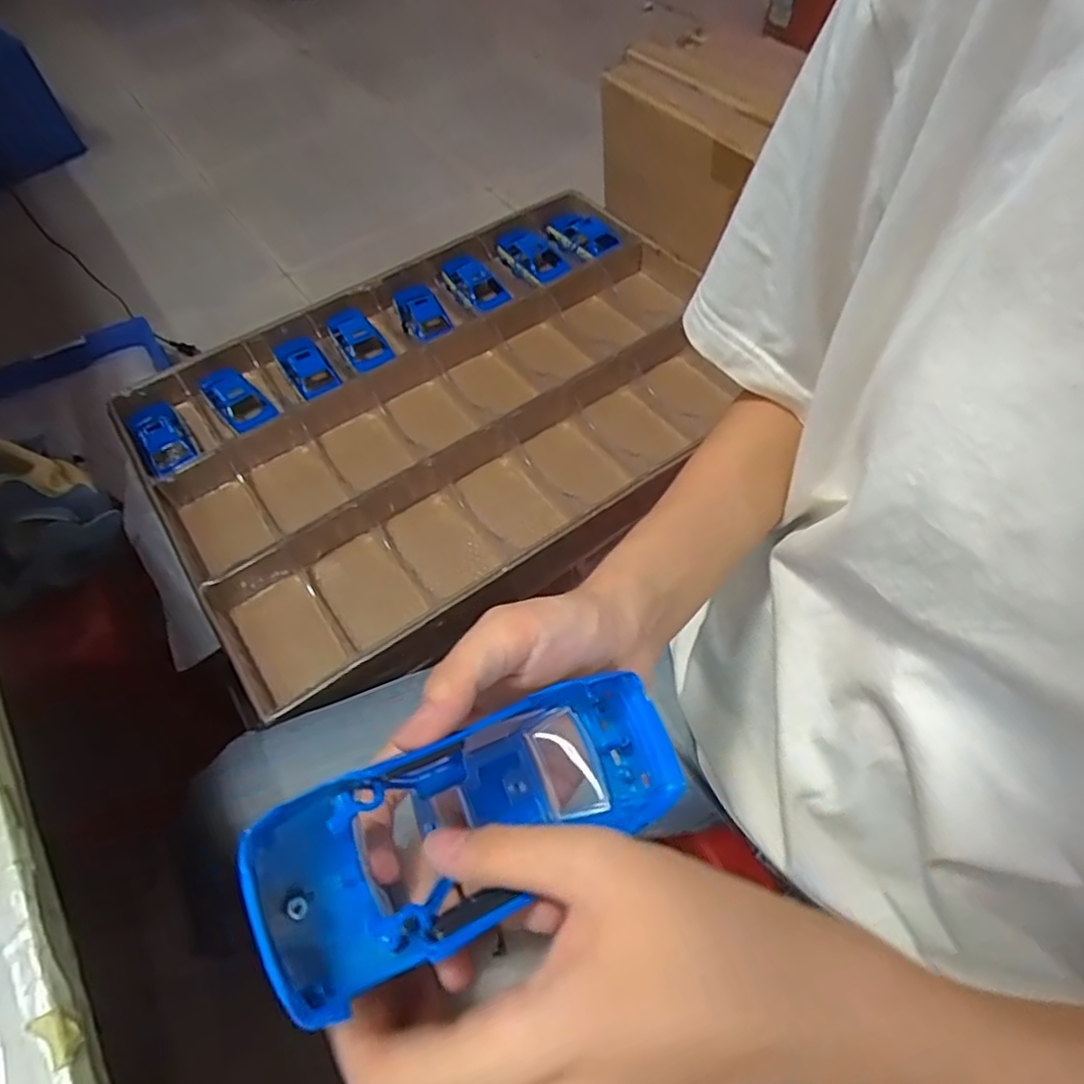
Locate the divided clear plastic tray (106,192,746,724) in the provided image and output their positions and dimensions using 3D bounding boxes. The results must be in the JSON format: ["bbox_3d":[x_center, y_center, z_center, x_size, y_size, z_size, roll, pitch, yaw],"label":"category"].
[{"bbox_3d":[-0.090,-0.146,0.745,0.632,0.073,0.457,-33,60,-18],"label":"divided clear plastic tray"}]

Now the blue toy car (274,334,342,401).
[{"bbox_3d":[-0.273,-0.206,0.774,0.046,0.029,0.100,-29,59,-16],"label":"blue toy car"}]

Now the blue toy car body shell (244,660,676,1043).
[{"bbox_3d":[-0.018,0.084,0.207,0.132,0.043,0.054,-16,54,-32],"label":"blue toy car body shell"}]

